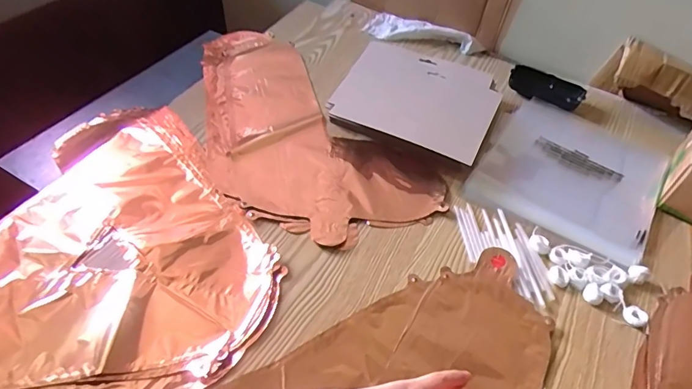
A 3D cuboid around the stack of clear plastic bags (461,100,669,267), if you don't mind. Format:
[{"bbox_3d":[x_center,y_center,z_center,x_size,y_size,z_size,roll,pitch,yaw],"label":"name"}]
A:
[{"bbox_3d":[0.291,-0.029,0.584,0.203,0.009,0.237,29,53,20],"label":"stack of clear plastic bags"}]

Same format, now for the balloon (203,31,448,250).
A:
[{"bbox_3d":[-0.092,-0.099,0.619,0.226,0.008,0.467,-28,56,-25],"label":"balloon"}]

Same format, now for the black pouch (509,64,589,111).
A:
[{"bbox_3d":[0.312,-0.167,0.700,0.111,0.019,0.065,21,51,14],"label":"black pouch"}]

